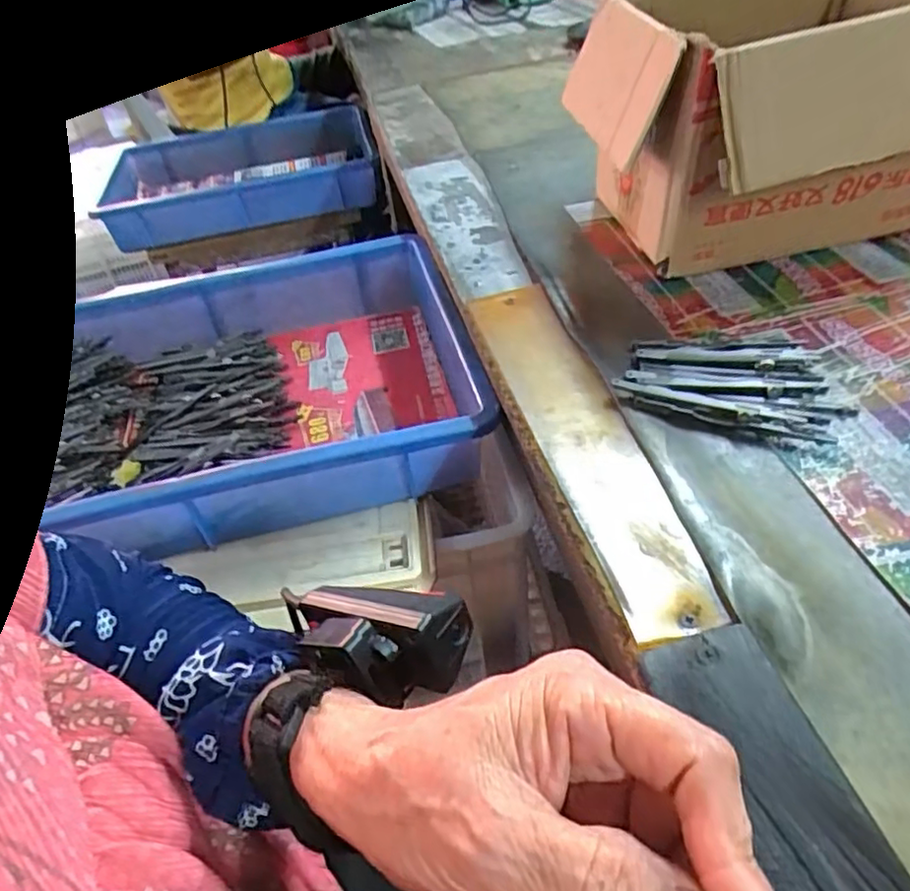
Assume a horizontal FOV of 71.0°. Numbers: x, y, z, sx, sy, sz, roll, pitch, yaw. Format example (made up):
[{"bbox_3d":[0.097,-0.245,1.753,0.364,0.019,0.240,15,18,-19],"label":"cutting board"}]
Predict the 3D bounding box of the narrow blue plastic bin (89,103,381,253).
[{"bbox_3d":[-0.349,-0.454,1.068,0.418,0.082,0.307,-15,45,-8],"label":"narrow blue plastic bin"}]

